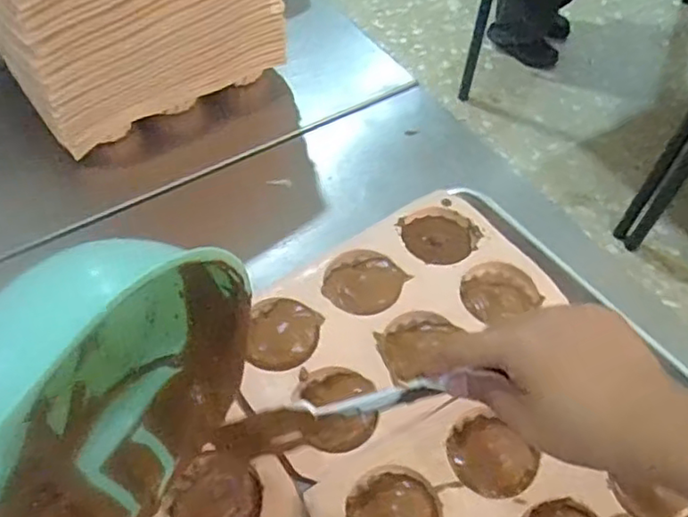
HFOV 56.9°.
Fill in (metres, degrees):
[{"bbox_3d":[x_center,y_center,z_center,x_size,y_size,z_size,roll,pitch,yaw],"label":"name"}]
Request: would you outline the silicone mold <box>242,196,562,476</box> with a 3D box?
[{"bbox_3d":[0.040,0.050,0.553,0.281,0.025,0.174,-31,62,-23],"label":"silicone mold"}]

